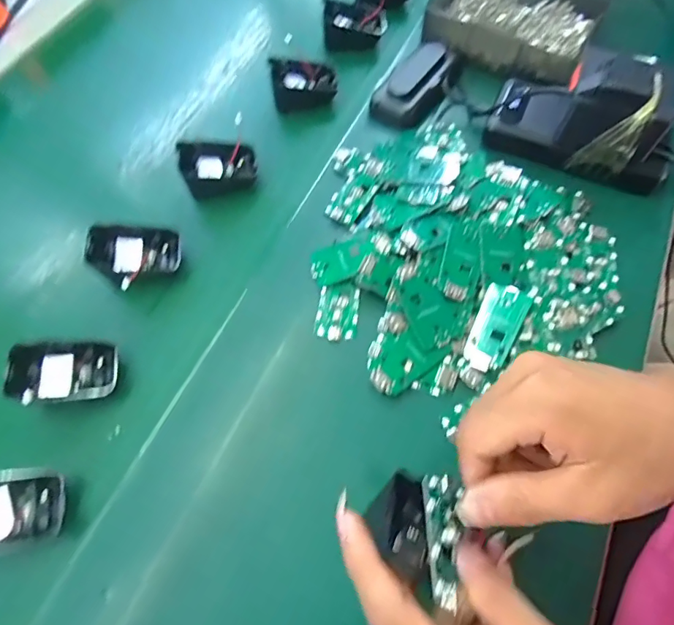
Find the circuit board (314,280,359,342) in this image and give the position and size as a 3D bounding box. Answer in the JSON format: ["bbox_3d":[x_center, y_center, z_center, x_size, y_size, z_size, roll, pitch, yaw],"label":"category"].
[{"bbox_3d":[0.001,-0.002,0.361,0.032,0.007,0.050,4,64,6],"label":"circuit board"}]

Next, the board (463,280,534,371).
[{"bbox_3d":[0.116,0.010,0.339,0.031,0.011,0.063,26,68,16],"label":"board"}]

